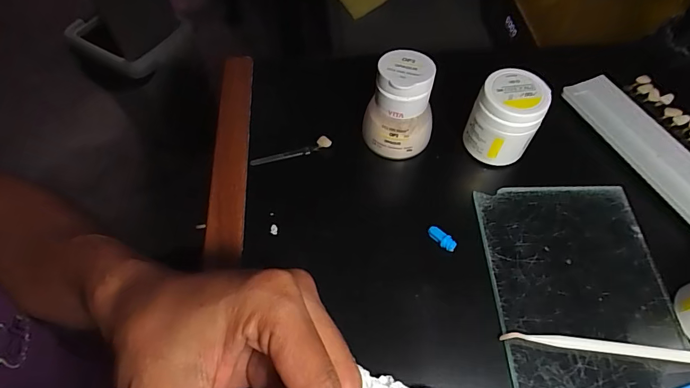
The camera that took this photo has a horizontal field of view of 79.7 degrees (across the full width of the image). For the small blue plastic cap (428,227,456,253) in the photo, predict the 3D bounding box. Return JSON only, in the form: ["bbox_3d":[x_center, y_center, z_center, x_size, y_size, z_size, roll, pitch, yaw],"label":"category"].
[{"bbox_3d":[0.061,0.028,0.262,0.019,0.007,0.006,40,67,22],"label":"small blue plastic cap"}]

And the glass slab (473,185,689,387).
[{"bbox_3d":[0.141,0.082,0.231,0.101,0.007,0.196,-1,59,0],"label":"glass slab"}]

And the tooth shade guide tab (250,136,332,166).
[{"bbox_3d":[-0.040,-0.031,0.303,0.059,0.013,0.006,-12,60,-6],"label":"tooth shade guide tab"}]

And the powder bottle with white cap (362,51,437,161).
[{"bbox_3d":[0.037,-0.058,0.284,0.046,0.068,0.039,11,60,8],"label":"powder bottle with white cap"}]

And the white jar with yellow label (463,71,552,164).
[{"bbox_3d":[0.108,-0.051,0.281,0.042,0.053,0.038,24,63,15],"label":"white jar with yellow label"}]

